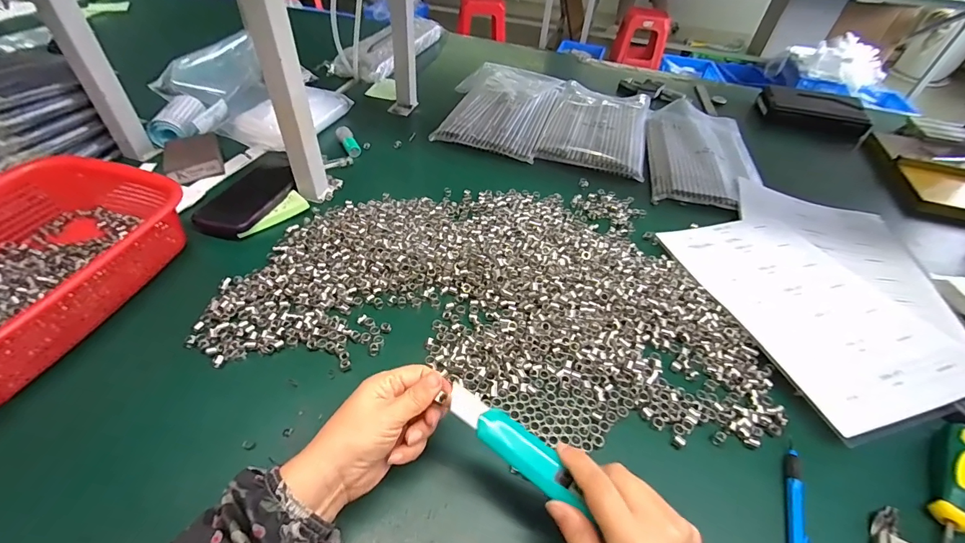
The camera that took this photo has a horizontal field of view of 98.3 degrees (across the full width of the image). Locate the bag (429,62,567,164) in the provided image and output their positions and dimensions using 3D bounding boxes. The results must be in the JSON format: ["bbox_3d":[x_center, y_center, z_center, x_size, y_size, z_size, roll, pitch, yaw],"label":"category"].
[{"bbox_3d":[0.035,-0.329,0.814,0.203,0.031,0.313,16,45,10],"label":"bag"}]

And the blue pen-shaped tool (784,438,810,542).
[{"bbox_3d":[0.249,0.191,0.329,0.010,0.006,0.123,22,47,16],"label":"blue pen-shaped tool"}]

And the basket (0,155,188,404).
[{"bbox_3d":[-0.452,-0.008,0.421,0.210,0.077,0.295,13,45,7],"label":"basket"}]

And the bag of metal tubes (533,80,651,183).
[{"bbox_3d":[0.227,-0.296,0.817,0.184,0.020,0.340,15,45,9],"label":"bag of metal tubes"}]

